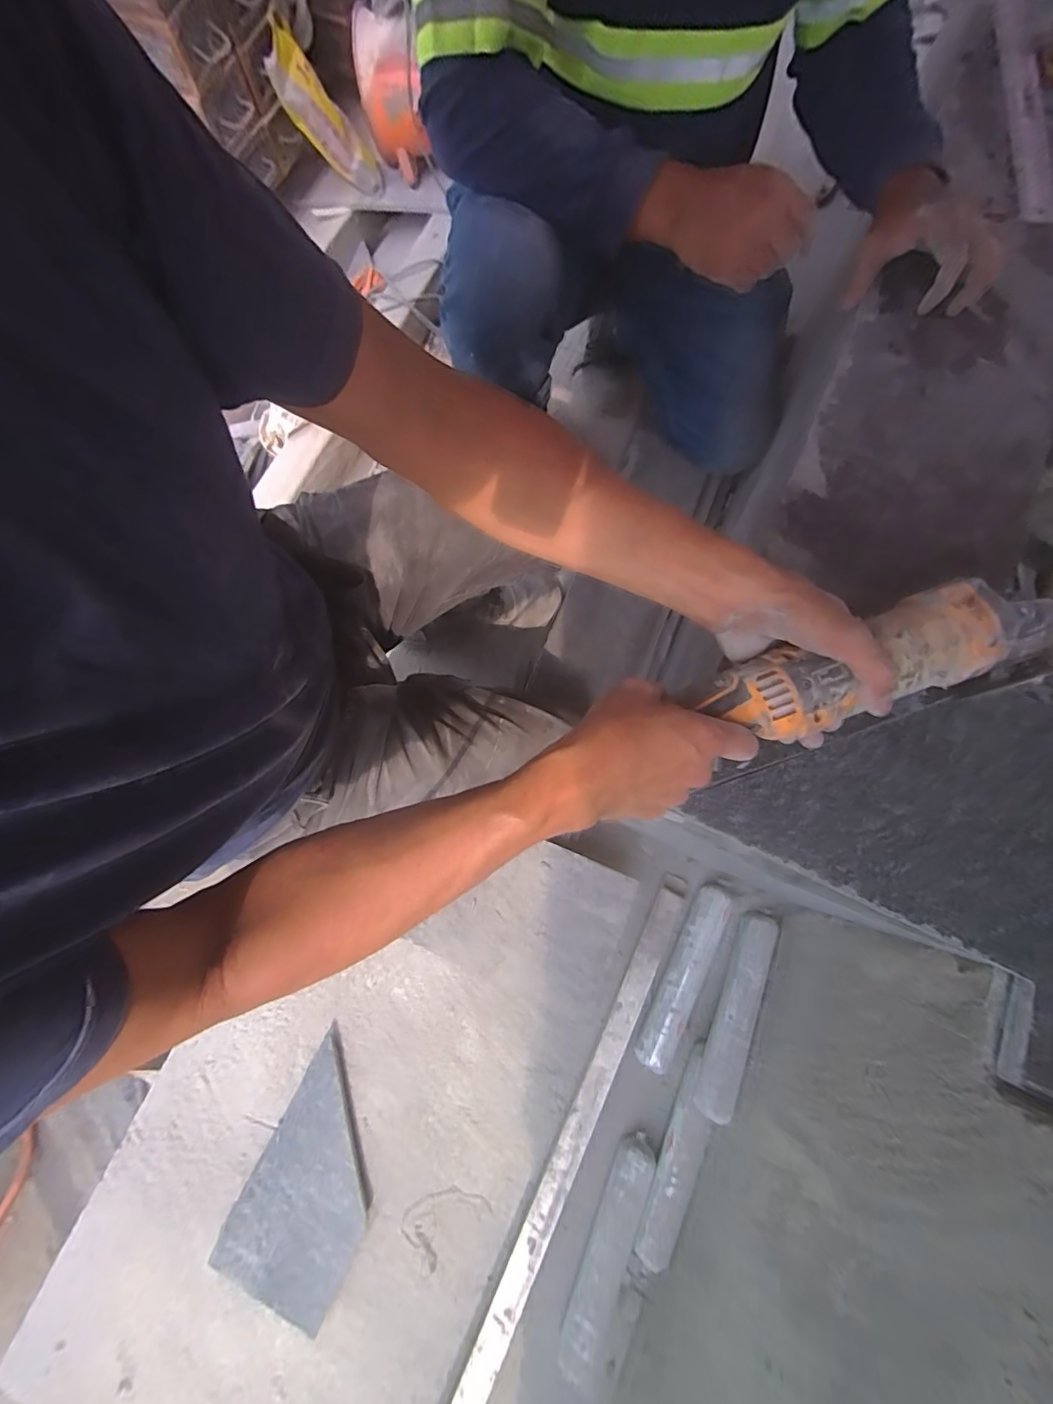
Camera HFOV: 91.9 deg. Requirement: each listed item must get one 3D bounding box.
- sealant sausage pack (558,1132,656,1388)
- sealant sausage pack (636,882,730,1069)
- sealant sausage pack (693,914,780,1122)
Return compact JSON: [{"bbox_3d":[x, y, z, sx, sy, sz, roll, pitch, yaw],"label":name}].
[{"bbox_3d":[0.103,0.704,0.646,0.052,0.041,0.266,20,80,5],"label":"sealant sausage pack"},{"bbox_3d":[0.227,0.392,0.736,0.050,0.046,0.259,27,81,6],"label":"sealant sausage pack"},{"bbox_3d":[0.291,0.422,0.697,0.047,0.040,0.262,26,66,6],"label":"sealant sausage pack"}]

